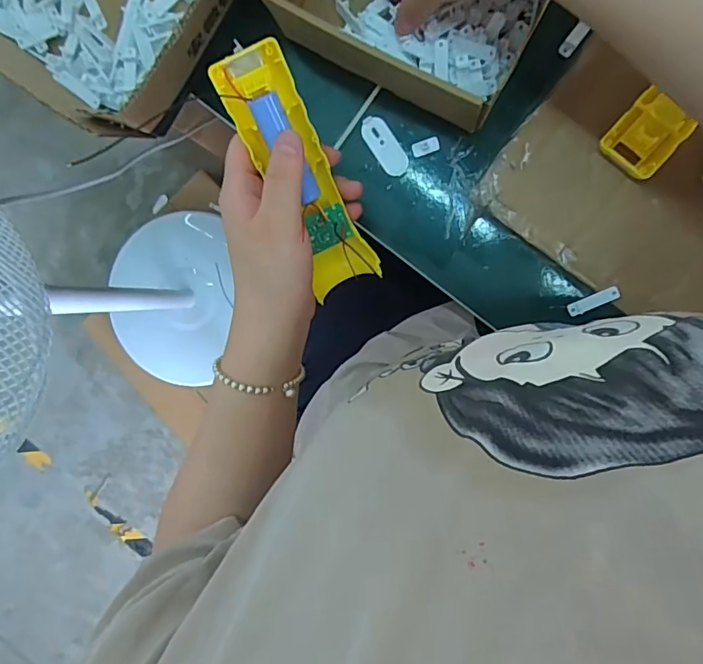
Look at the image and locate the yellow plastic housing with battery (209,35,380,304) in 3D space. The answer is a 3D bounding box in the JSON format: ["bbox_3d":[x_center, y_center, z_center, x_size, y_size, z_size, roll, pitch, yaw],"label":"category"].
[{"bbox_3d":[-0.030,-0.094,0.321,0.042,0.017,0.155,-22,119,8],"label":"yellow plastic housing with battery"}]

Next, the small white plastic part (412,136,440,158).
[{"bbox_3d":[0.057,-0.142,0.393,0.021,0.004,0.011,-16,87,8],"label":"small white plastic part"}]

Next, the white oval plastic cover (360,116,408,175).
[{"bbox_3d":[0.026,-0.143,0.396,0.019,0.004,0.050,-34,85,7],"label":"white oval plastic cover"}]

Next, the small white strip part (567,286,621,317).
[{"bbox_3d":[0.183,-0.023,0.388,0.038,0.004,0.011,-24,86,8],"label":"small white strip part"}]

